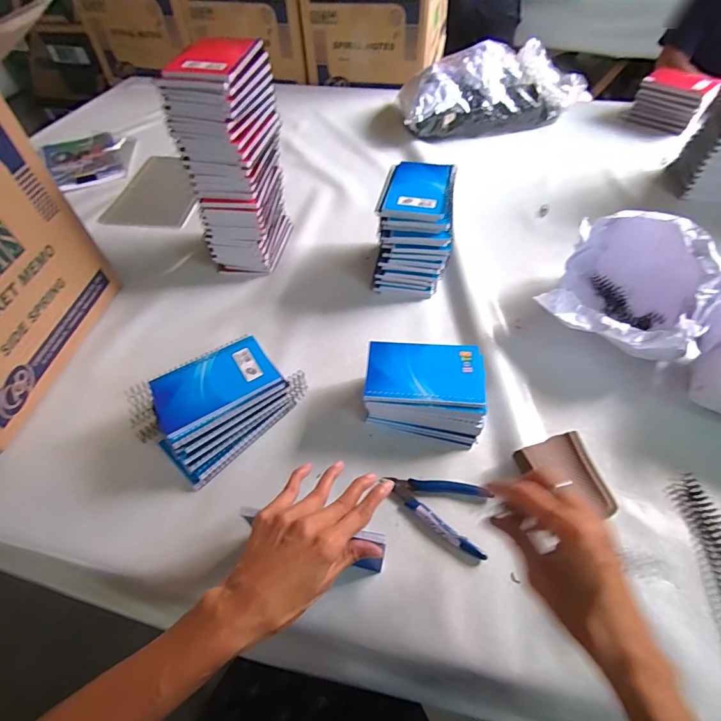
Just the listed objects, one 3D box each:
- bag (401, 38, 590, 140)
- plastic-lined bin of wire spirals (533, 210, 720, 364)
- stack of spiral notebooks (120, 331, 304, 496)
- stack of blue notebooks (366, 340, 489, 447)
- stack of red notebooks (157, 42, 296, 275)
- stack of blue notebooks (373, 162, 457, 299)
[{"bbox_3d":[0.311,-0.634,0.919,0.435,0.135,0.178,-7,52,-4],"label":"bag"},{"bbox_3d":[0.364,-0.099,0.520,0.180,0.128,0.216,33,60,24],"label":"plastic-lined bin of wire spirals"},{"bbox_3d":[-0.170,0.048,0.467,0.168,0.069,0.117,-38,61,-25],"label":"stack of spiral notebooks"},{"bbox_3d":[0.074,0.040,0.466,0.134,0.069,0.106,6,53,6],"label":"stack of blue notebooks"},{"bbox_3d":[-0.177,-0.277,0.580,0.094,0.280,0.145,11,53,10],"label":"stack of red notebooks"},{"bbox_3d":[0.085,-0.196,0.595,0.105,0.139,0.135,10,53,9],"label":"stack of blue notebooks"}]

